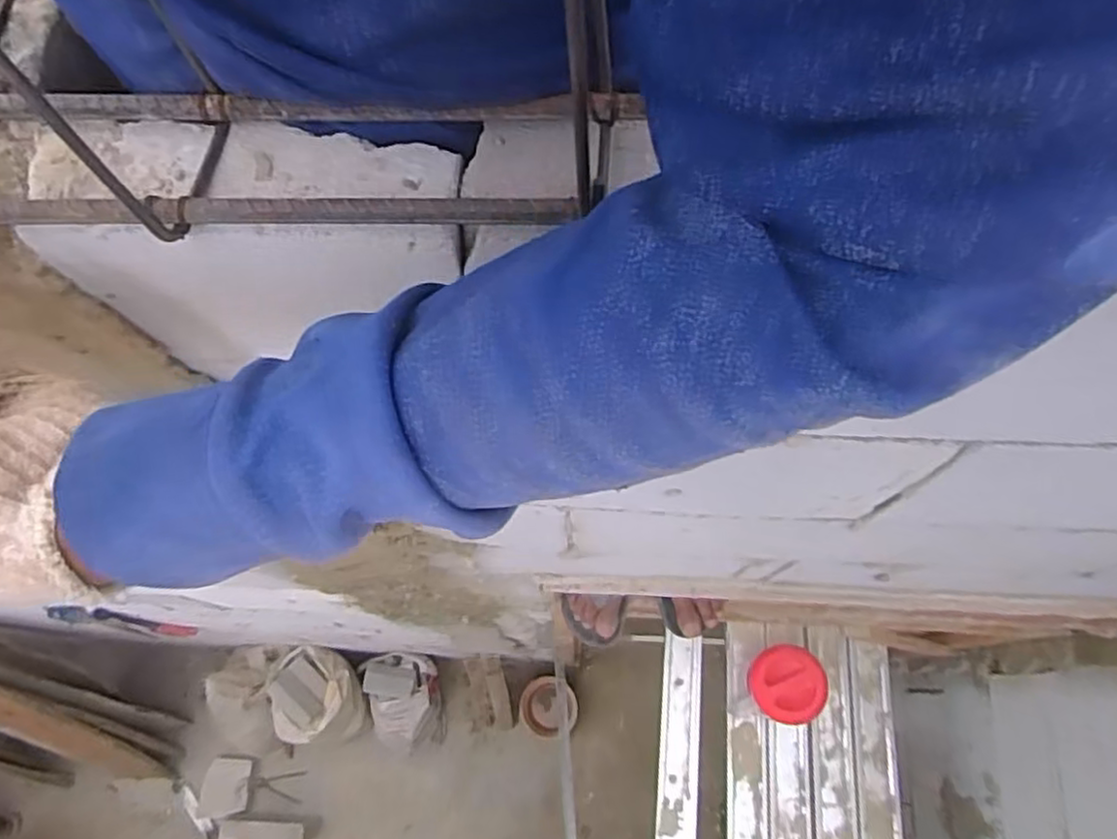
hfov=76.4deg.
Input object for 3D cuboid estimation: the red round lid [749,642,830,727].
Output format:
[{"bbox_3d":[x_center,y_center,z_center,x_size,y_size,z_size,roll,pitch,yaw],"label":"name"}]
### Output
[{"bbox_3d":[0.424,0.486,1.302,0.140,0.048,0.128,-1,69,2],"label":"red round lid"}]

